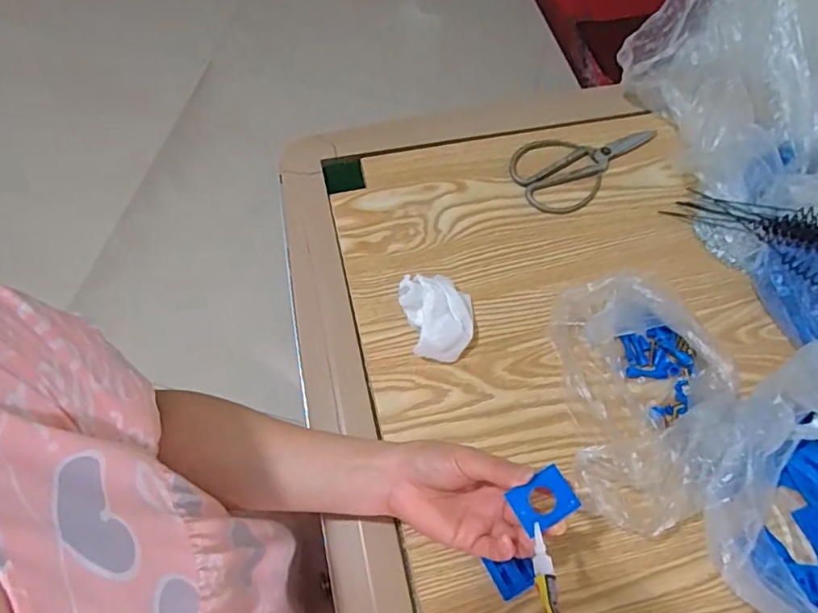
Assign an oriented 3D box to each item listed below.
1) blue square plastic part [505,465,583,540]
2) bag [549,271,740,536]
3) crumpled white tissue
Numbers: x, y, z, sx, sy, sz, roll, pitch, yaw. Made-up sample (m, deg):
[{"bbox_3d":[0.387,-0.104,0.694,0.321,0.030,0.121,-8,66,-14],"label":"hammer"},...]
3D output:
[{"bbox_3d":[0.089,0.127,0.370,0.042,0.007,0.031,-25,69,-13],"label":"blue square plastic part"},{"bbox_3d":[0.204,0.074,0.481,0.128,0.075,0.214,-4,65,-4],"label":"bag"},{"bbox_3d":[0.030,0.007,0.513,0.068,0.062,0.075,-18,67,-10],"label":"crumpled white tissue"}]

